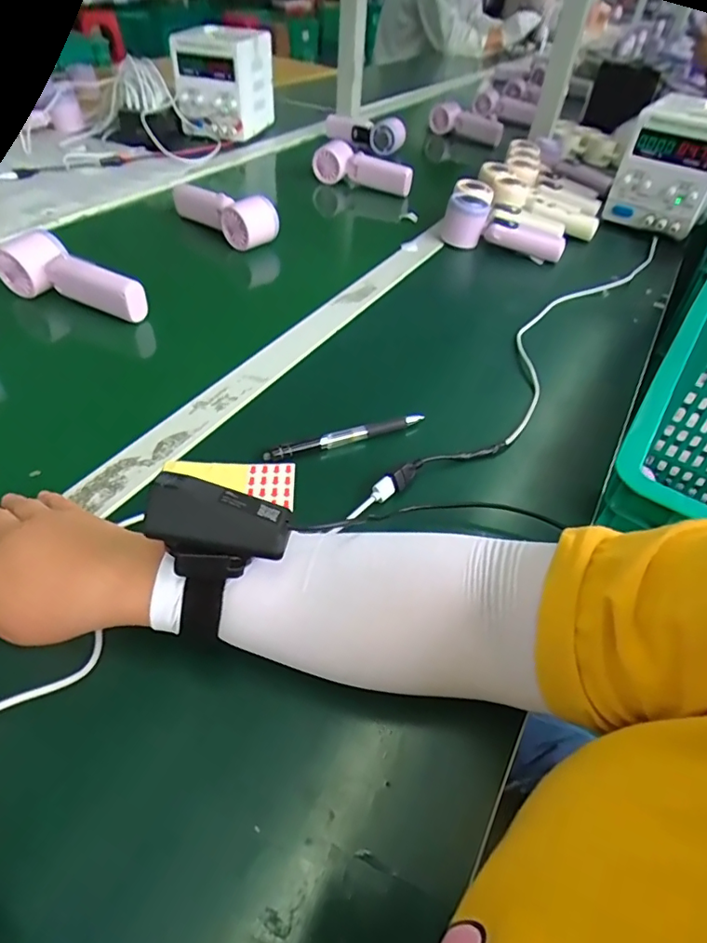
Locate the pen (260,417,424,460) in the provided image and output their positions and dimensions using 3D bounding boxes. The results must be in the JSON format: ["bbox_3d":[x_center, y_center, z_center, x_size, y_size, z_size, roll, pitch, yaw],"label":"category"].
[{"bbox_3d":[-0.005,-0.029,0.436,0.139,0.011,0.009,-14,49,-18],"label":"pen"}]

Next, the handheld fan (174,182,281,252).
[{"bbox_3d":[-0.176,-0.360,0.713,0.055,0.061,0.166,-33,57,-31],"label":"handheld fan"}]

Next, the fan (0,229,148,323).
[{"bbox_3d":[-0.297,-0.200,0.544,0.166,0.053,0.052,26,49,19],"label":"fan"}]

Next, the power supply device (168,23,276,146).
[{"bbox_3d":[-0.241,-0.741,0.993,0.131,0.151,0.171,15,47,9],"label":"power supply device"}]

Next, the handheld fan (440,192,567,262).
[{"bbox_3d":[0.206,-0.330,0.718,0.167,0.062,0.050,18,47,12],"label":"handheld fan"}]

